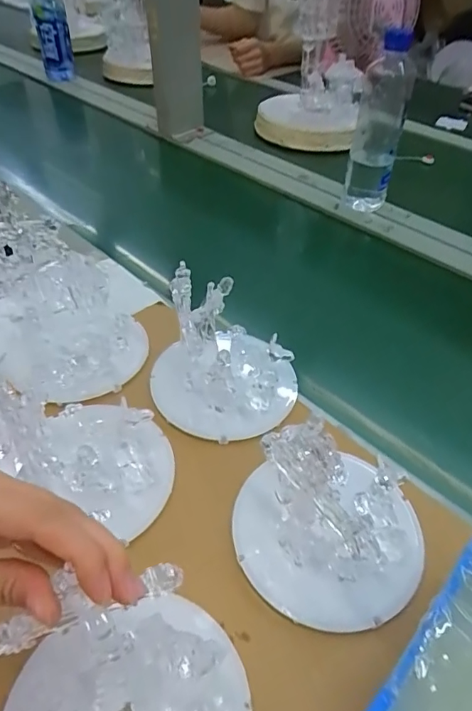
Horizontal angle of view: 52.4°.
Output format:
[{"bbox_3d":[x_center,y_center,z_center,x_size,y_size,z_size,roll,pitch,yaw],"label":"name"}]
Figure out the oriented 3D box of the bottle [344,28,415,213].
[{"bbox_3d":[0.194,-0.308,0.647,0.061,0.211,0.056,8,44,7],"label":"bottle"}]

